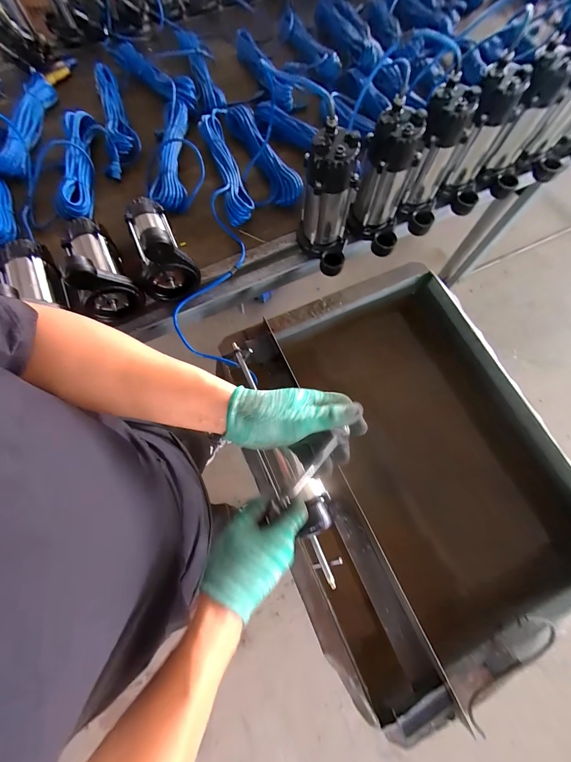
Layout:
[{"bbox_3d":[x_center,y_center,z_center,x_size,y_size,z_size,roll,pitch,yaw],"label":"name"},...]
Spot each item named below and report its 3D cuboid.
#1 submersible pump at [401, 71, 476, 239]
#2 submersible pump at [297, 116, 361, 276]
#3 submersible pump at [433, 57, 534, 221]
[{"bbox_3d":[0.322,-0.473,0.636,0.108,0.224,0.132,15,73,5],"label":"submersible pump"},{"bbox_3d":[0.084,-0.350,0.601,0.116,0.230,0.135,7,72,2],"label":"submersible pump"},{"bbox_3d":[0.443,-0.535,0.662,0.125,0.234,0.122,26,74,8],"label":"submersible pump"}]

